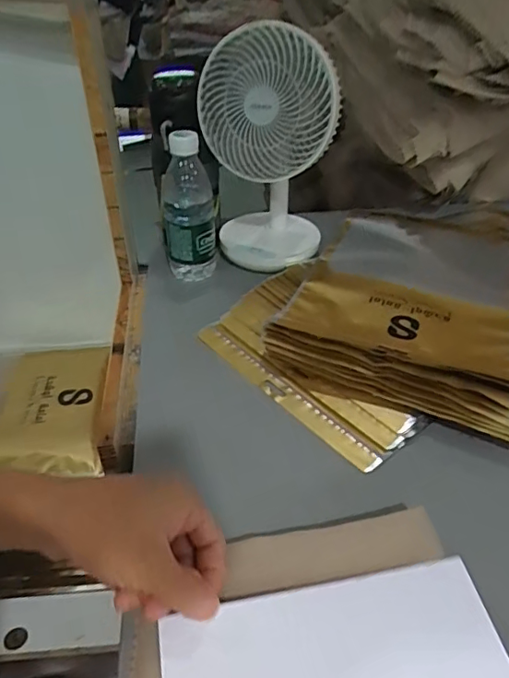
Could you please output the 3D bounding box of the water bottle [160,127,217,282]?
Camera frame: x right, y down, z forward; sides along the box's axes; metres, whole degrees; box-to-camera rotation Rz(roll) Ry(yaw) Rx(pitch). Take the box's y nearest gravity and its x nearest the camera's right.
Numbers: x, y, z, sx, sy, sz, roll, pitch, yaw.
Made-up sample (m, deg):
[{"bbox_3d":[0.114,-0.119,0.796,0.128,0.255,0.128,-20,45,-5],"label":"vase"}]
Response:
[{"bbox_3d":[-0.081,-0.162,0.635,0.061,0.161,0.062,-10,39,-12],"label":"water bottle"}]

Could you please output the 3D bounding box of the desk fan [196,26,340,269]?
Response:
[{"bbox_3d":[0.016,-0.220,0.636,0.150,0.255,0.115,-3,38,-4],"label":"desk fan"}]

